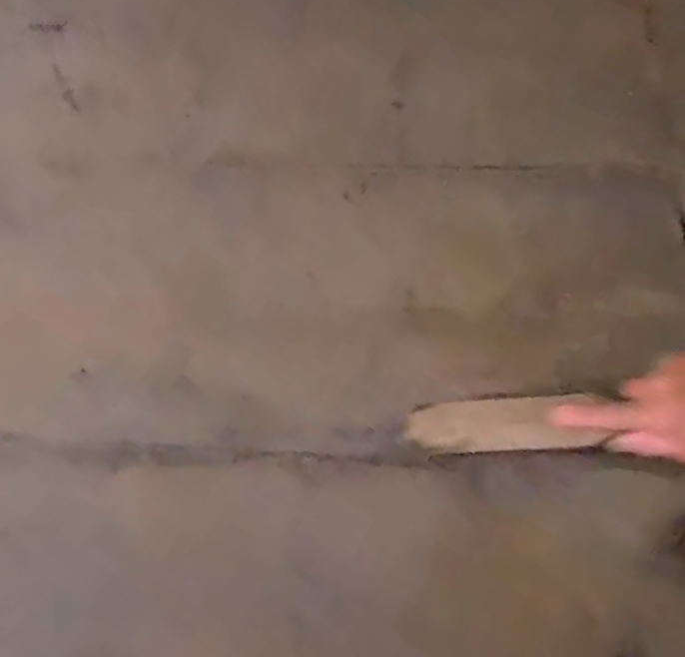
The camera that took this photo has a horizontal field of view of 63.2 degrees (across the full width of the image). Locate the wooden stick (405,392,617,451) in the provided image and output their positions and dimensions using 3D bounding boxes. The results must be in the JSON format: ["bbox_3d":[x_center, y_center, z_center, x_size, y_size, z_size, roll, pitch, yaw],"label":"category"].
[{"bbox_3d":[0.121,0.073,0.430,0.137,0.010,0.039,-3,69,9],"label":"wooden stick"}]

